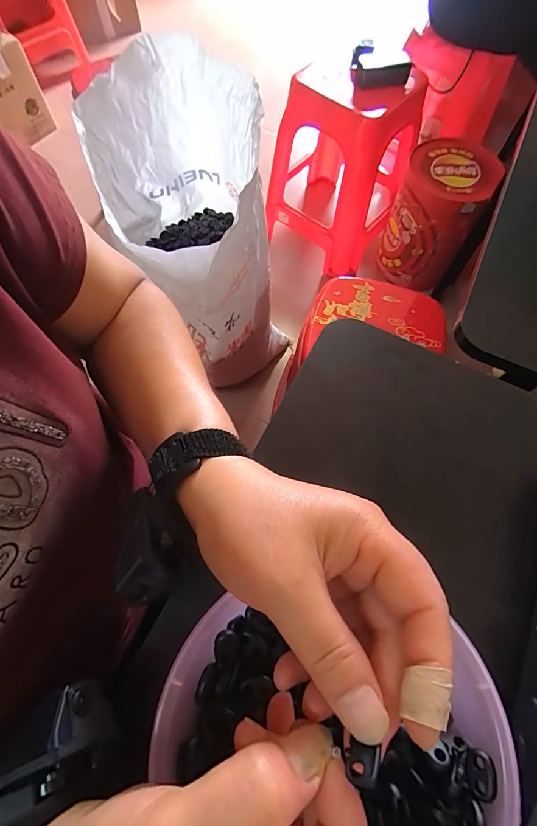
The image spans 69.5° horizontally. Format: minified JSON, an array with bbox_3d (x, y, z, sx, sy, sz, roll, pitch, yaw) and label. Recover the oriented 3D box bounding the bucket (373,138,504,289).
[{"bbox_3d":[0.508,-0.616,1.215,0.239,0.326,0.265,20,68,7],"label":"bucket"}]

